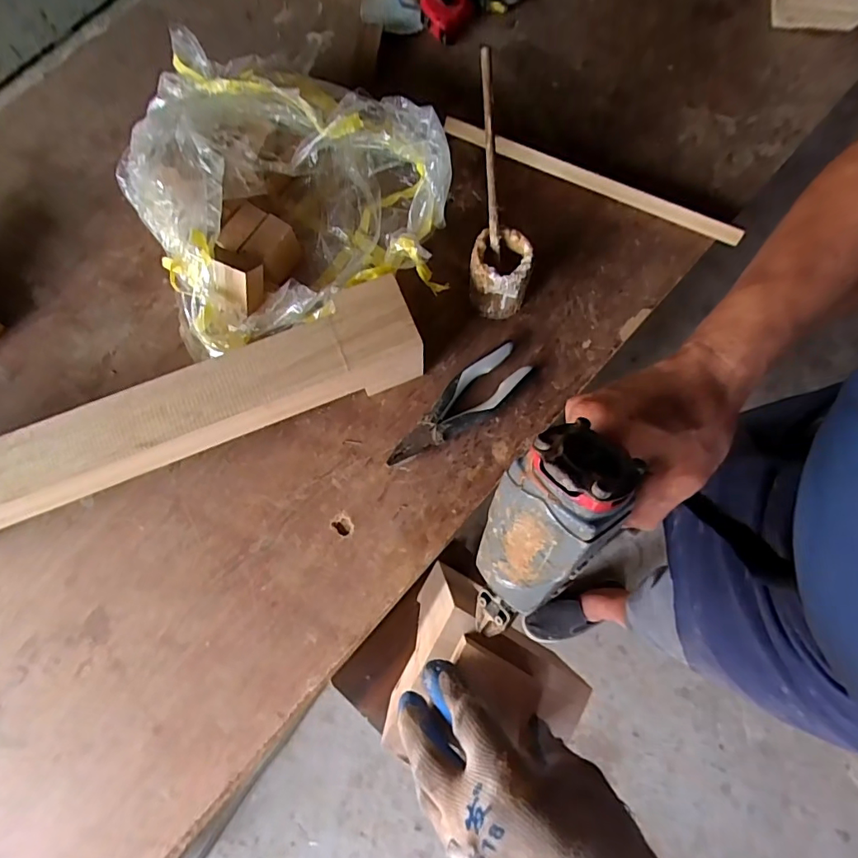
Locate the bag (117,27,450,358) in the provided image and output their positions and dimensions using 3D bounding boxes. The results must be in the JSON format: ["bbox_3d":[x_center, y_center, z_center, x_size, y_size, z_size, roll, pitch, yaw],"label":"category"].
[{"bbox_3d":[-0.154,-0.280,0.567,0.325,0.136,0.321,-16,79,-4],"label":"bag"}]

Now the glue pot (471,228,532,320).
[{"bbox_3d":[0.077,-0.171,0.553,0.063,0.093,0.058,0,79,0],"label":"glue pot"}]

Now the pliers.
[{"bbox_3d":[0.028,-0.025,0.557,0.186,0.026,0.053,-34,81,-7],"label":"pliers"}]

